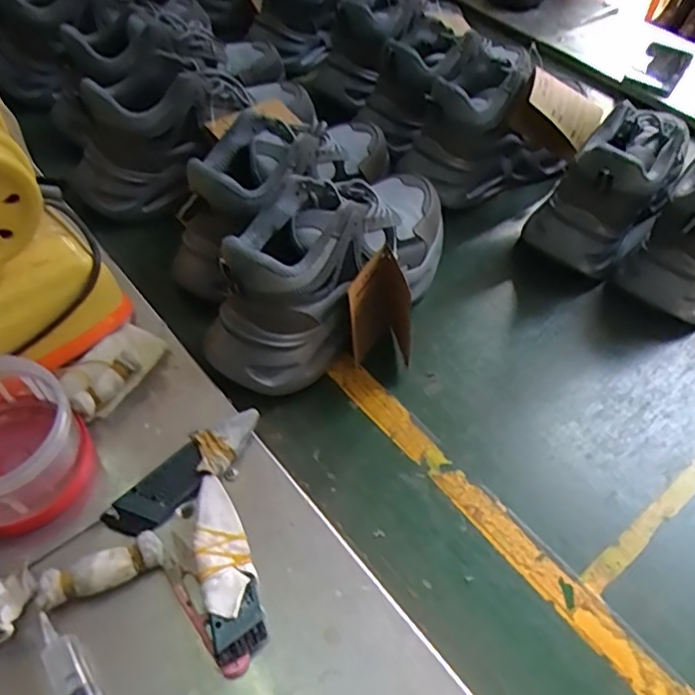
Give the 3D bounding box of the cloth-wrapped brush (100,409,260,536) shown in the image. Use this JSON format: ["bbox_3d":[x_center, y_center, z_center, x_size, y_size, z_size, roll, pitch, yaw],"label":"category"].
[{"bbox_3d":[-0.118,0.091,0.451,0.034,0.019,0.126,35,52,26],"label":"cloth-wrapped brush"}]

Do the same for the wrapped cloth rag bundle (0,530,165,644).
[{"bbox_3d":[-0.195,0.150,0.391,0.137,0.020,0.050,-24,52,-26],"label":"wrapped cloth rag bundle"}]

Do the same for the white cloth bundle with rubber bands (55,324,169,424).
[{"bbox_3d":[-0.195,0.014,0.497,0.056,0.034,0.090,32,51,24],"label":"white cloth bundle with rubber bands"}]

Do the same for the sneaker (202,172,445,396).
[{"bbox_3d":[-0.007,-0.082,0.564,0.100,0.141,0.279,33,51,25],"label":"sneaker"}]

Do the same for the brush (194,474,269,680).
[{"bbox_3d":[-0.082,0.149,0.408,0.034,0.020,0.127,-12,48,-17],"label":"brush"}]

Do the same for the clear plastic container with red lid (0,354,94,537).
[{"bbox_3d":[-0.242,0.068,0.425,0.108,0.067,0.103,2,52,-2],"label":"clear plastic container with red lid"}]

